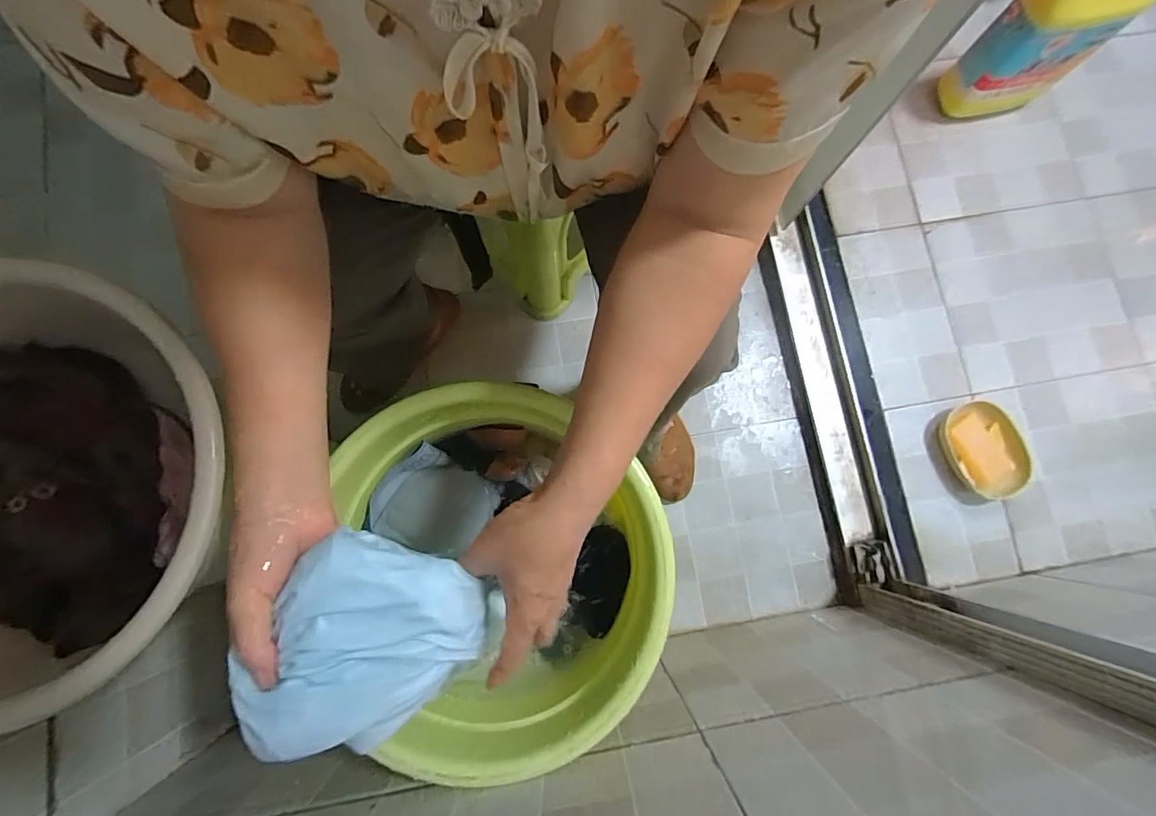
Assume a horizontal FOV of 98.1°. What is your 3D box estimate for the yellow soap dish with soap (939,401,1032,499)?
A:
[{"bbox_3d":[0.629,0.065,0.777,0.114,0.025,0.146,-18,83,-4],"label":"yellow soap dish with soap"}]

